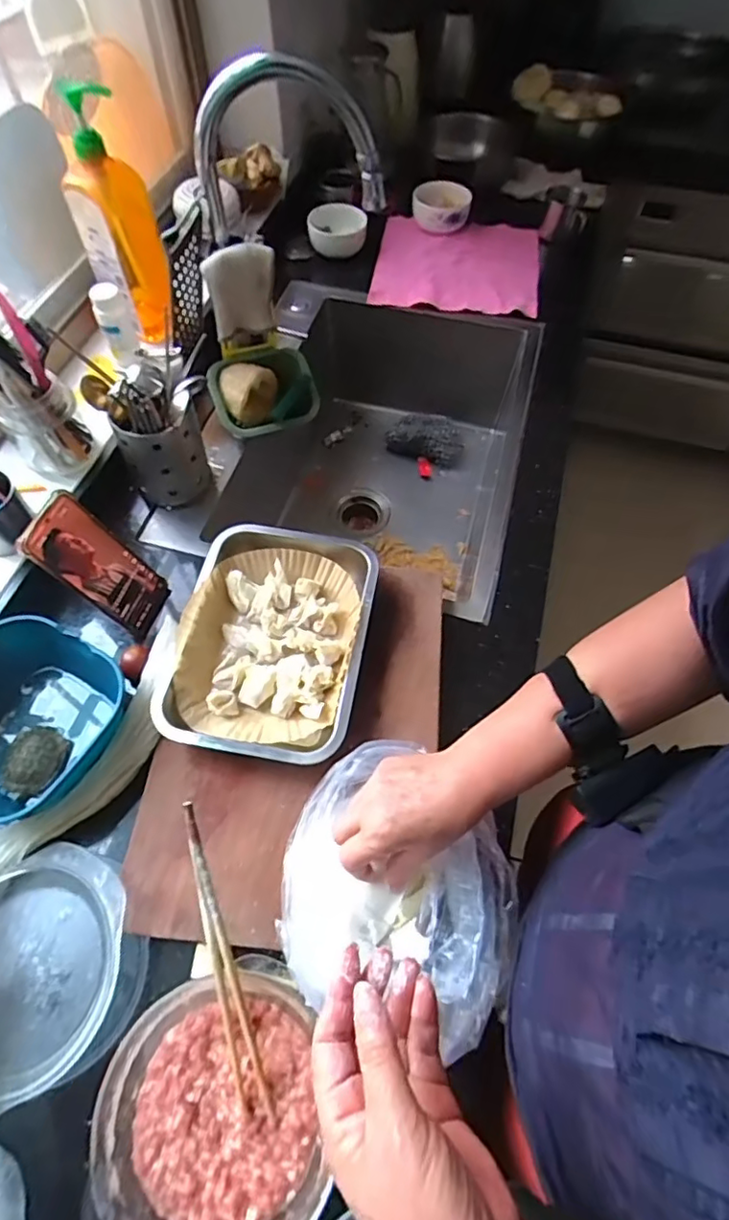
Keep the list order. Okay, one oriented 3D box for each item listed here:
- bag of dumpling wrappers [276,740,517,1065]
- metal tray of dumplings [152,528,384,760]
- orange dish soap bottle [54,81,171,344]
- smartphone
[{"bbox_3d":[0.031,0.222,0.475,0.188,0.051,0.189,17,61,9],"label":"bag of dumpling wrappers"},{"bbox_3d":[-0.092,0.032,0.608,0.184,0.053,0.248,10,60,5],"label":"metal tray of dumplings"},{"bbox_3d":[-0.312,-0.485,0.743,0.091,0.288,0.069,-17,61,-11],"label":"orange dish soap bottle"},{"bbox_3d":[-0.277,-0.046,0.617,0.012,0.163,0.077,-3,55,31],"label":"smartphone"}]

